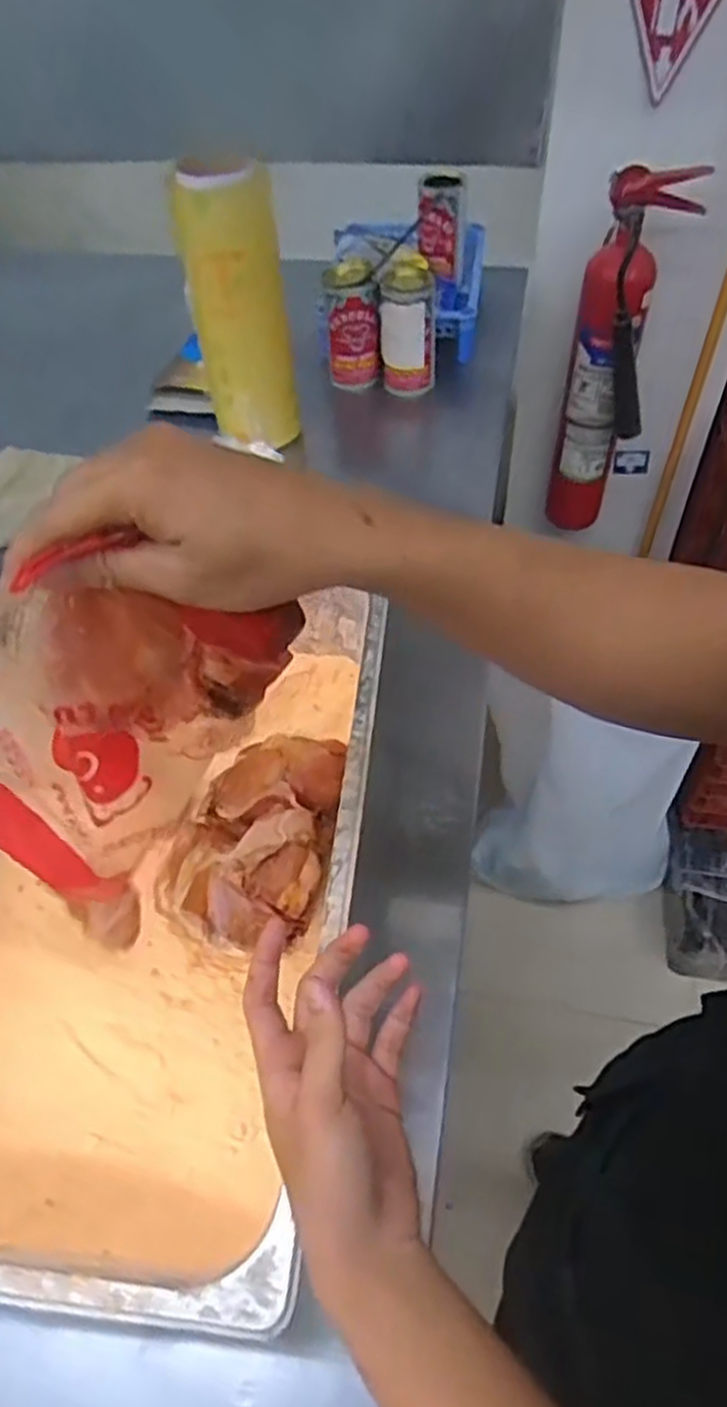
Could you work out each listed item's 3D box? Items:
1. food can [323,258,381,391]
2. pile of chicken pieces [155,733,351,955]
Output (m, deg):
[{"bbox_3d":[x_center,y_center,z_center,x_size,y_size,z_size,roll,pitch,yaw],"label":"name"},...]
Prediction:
[{"bbox_3d":[-0.016,-0.526,1.097,0.071,0.152,0.065,-6,52,-1],"label":"food can"},{"bbox_3d":[-0.083,0.097,0.624,0.122,0.064,0.169,15,54,15],"label":"pile of chicken pieces"}]

